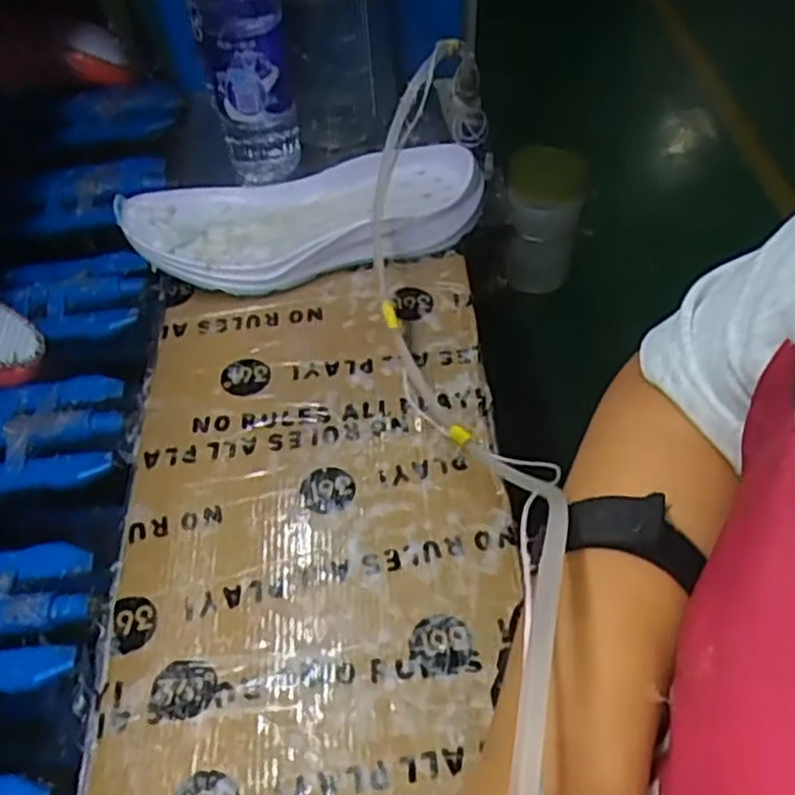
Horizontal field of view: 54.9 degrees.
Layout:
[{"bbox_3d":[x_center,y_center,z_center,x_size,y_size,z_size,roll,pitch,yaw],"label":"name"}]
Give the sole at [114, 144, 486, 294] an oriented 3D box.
[{"bbox_3d":[-0.070,-0.141,0.598,0.266,0.047,0.104,-13,53,-6],"label":"sole"}]

